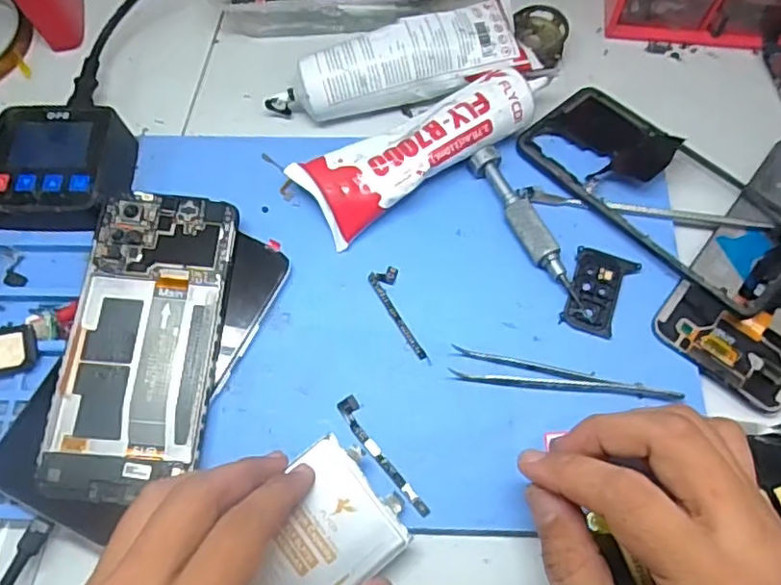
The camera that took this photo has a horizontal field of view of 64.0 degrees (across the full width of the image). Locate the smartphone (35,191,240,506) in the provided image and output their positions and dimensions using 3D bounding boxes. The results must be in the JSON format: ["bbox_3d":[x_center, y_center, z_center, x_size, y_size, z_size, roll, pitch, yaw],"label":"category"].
[{"bbox_3d":[-0.122,0.021,0.312,0.071,0.006,0.153,6,71,-2],"label":"smartphone"}]

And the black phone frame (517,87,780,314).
[{"bbox_3d":[0.155,-0.058,0.351,0.079,0.016,0.162,-43,72,-14],"label":"black phone frame"}]

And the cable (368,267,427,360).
[{"bbox_3d":[0.005,0.011,0.332,0.015,0.004,0.055,-22,68,-7],"label":"cable"}]

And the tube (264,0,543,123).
[{"bbox_3d":[0.004,-0.141,0.382,0.159,0.039,0.053,-13,67,-3],"label":"tube"}]

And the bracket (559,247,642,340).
[{"bbox_3d":[0.110,0.000,0.330,0.031,0.005,0.047,20,69,11],"label":"bracket"}]

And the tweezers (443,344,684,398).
[{"bbox_3d":[0.085,0.045,0.312,0.108,0.006,0.016,11,68,7],"label":"tweezers"}]

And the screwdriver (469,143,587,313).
[{"bbox_3d":[0.076,-0.037,0.343,0.016,0.015,0.101,-27,68,-9],"label":"screwdriver"}]

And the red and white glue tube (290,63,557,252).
[{"bbox_3d":[0.021,-0.086,0.357,0.145,0.032,0.048,-32,69,-11],"label":"red and white glue tube"}]

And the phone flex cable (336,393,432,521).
[{"bbox_3d":[-0.004,0.079,0.302,0.010,0.004,0.067,-33,69,-11],"label":"phone flex cable"}]

